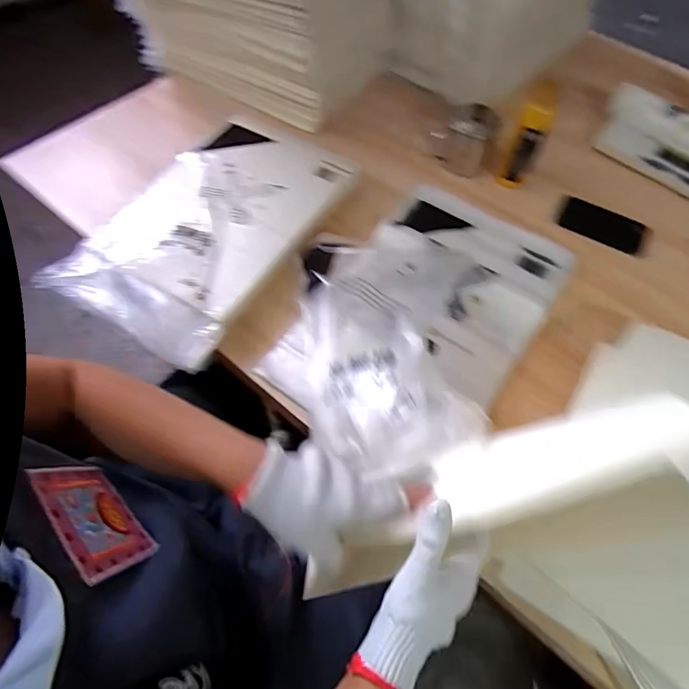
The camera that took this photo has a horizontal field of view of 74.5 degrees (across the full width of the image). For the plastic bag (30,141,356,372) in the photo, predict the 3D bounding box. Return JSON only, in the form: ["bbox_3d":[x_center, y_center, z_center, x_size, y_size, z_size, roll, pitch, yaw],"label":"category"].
[{"bbox_3d":[-0.205,-0.193,0.727,0.275,0.059,0.461,29,64,14],"label":"plastic bag"}]

